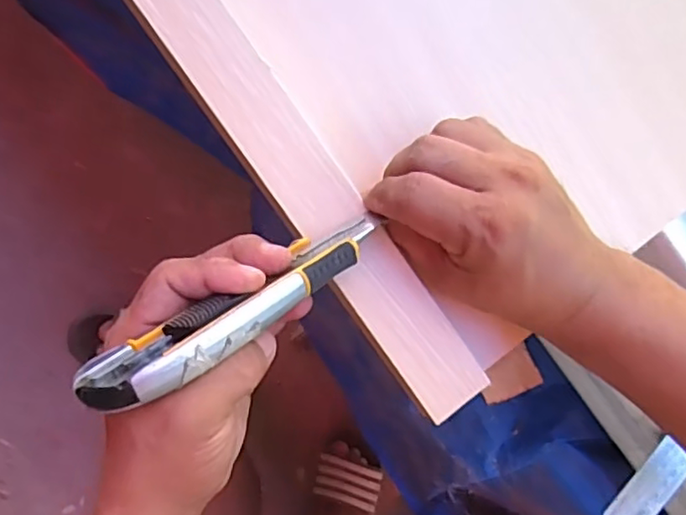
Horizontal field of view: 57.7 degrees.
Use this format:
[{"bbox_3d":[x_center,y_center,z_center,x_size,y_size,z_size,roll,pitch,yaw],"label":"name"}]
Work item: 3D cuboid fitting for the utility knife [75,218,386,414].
[{"bbox_3d":[-0.044,0.023,0.282,0.152,0.029,0.026,-31,90,-22],"label":"utility knife"}]

